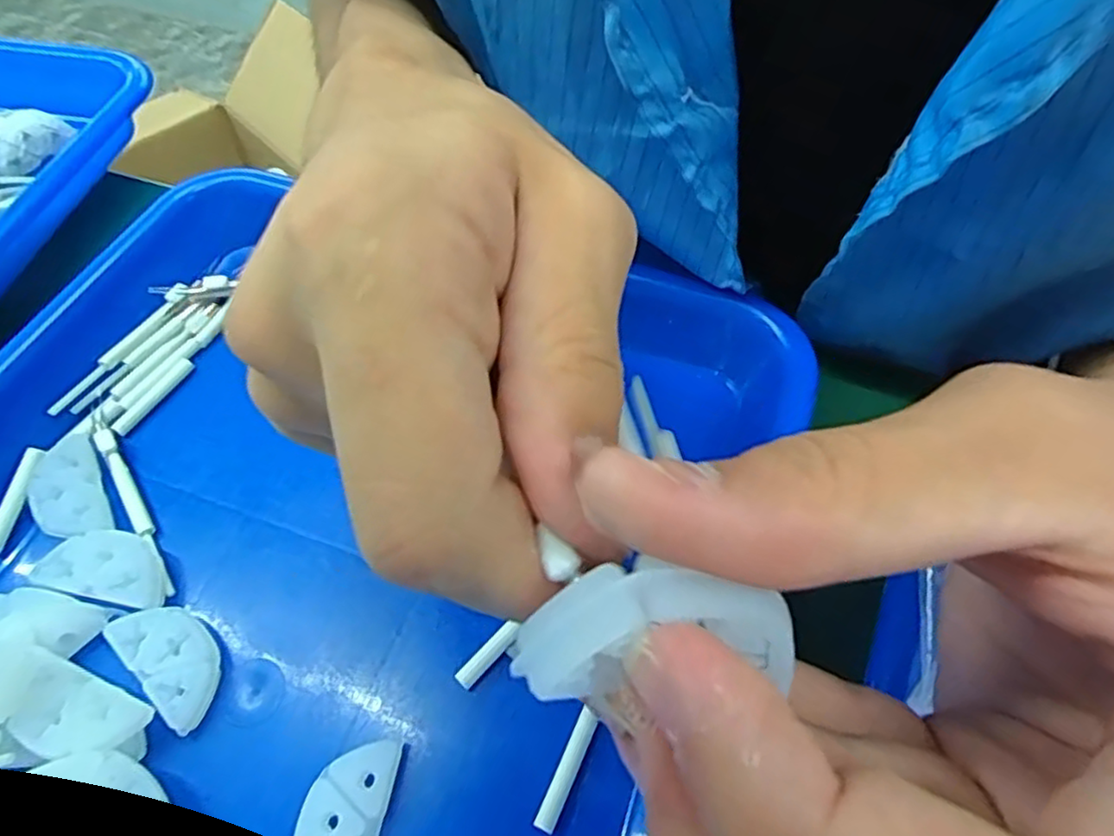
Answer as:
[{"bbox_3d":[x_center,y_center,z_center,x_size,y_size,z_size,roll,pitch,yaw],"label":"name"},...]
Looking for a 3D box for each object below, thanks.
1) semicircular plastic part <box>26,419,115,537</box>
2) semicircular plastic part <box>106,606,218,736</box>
[{"bbox_3d":[-0.156,0.021,0.212,0.020,0.005,0.042,-24,61,-13],"label":"semicircular plastic part"},{"bbox_3d":[-0.106,0.066,0.186,0.037,0.008,0.019,39,67,22],"label":"semicircular plastic part"}]

